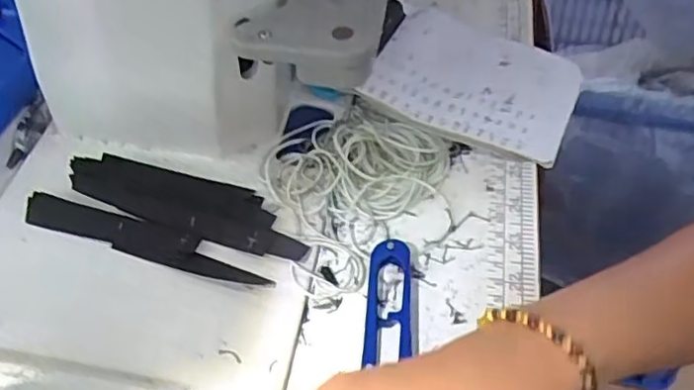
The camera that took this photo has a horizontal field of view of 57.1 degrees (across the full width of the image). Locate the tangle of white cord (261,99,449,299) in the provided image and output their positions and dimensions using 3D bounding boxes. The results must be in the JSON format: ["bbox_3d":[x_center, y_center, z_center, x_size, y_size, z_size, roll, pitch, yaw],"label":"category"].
[{"bbox_3d":[-0.007,-0.008,0.369,0.094,0.017,0.123,30,57,21],"label":"tangle of white cord"}]

